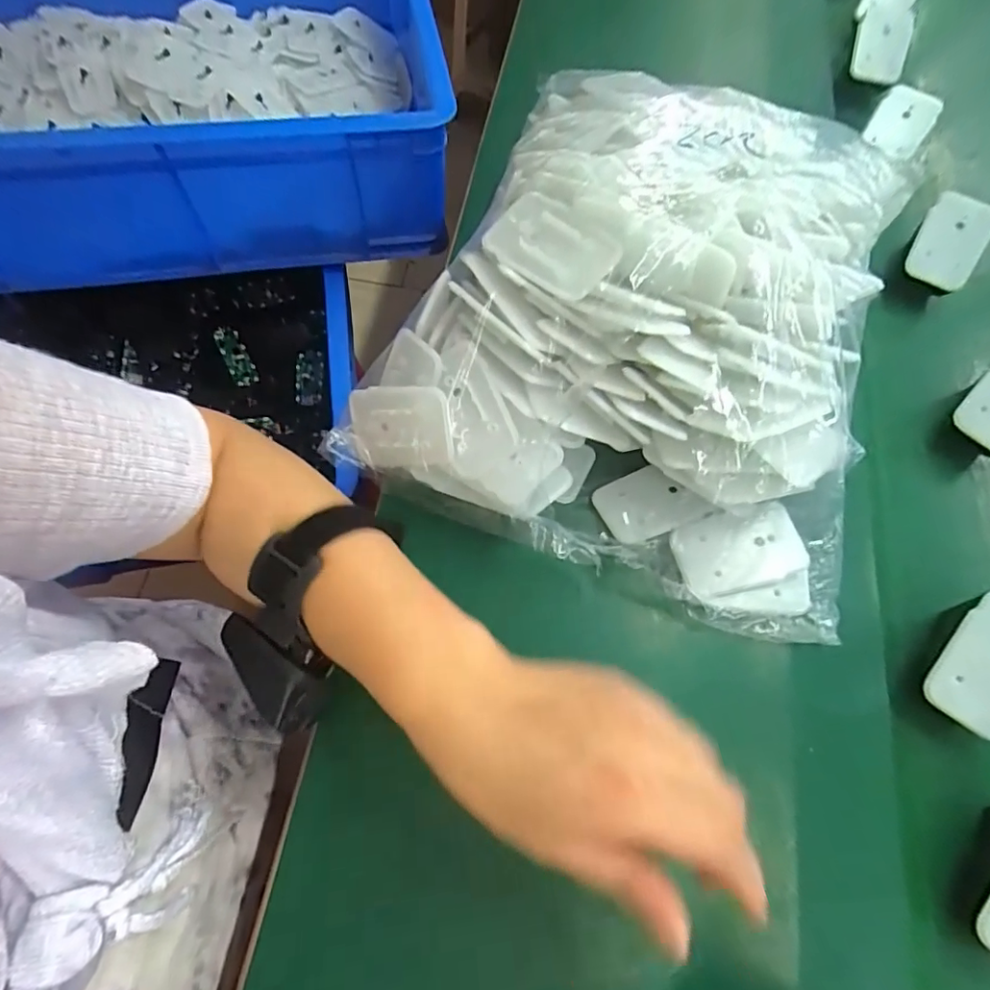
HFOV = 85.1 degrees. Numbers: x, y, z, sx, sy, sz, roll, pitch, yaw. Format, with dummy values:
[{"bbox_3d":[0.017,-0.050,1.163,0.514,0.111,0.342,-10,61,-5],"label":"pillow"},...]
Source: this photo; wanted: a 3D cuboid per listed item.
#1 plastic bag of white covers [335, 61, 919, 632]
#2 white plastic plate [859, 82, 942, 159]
[{"bbox_3d":[0.092,-0.100,0.311,0.283,0.112,0.278,21,69,6],"label":"plastic bag of white covers"},{"bbox_3d":[0.319,-0.293,0.423,0.051,0.041,0.009,11,43,-15],"label":"white plastic plate"}]

